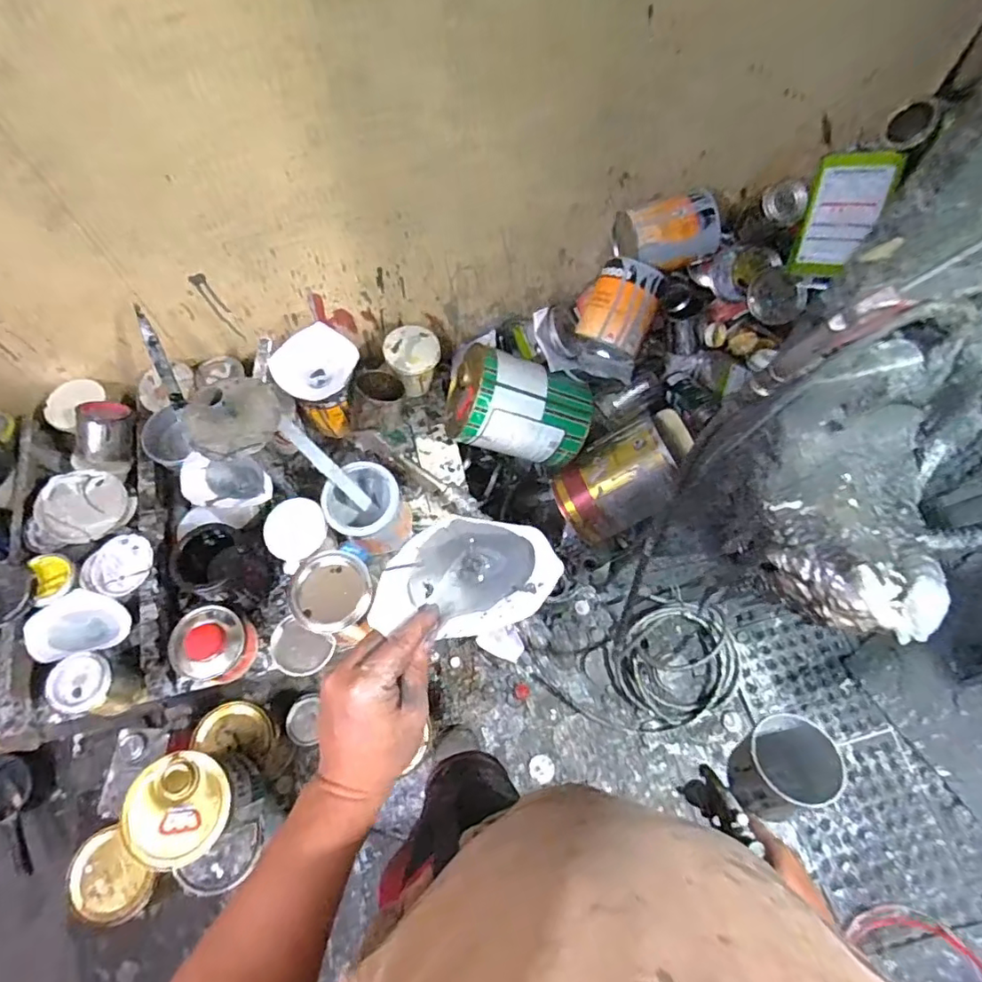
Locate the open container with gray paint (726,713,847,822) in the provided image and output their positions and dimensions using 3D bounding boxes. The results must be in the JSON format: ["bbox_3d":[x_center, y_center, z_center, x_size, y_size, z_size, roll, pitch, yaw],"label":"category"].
[{"bbox_3d":[0.280,0.264,0.532,0.081,0.078,0.081,-8,50,-9],"label":"open container with gray paint"}]

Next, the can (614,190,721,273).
[{"bbox_3d":[0.278,-0.404,0.871,0.132,0.097,0.104,-14,65,-5],"label":"can"}]

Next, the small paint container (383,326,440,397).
[{"bbox_3d":[-0.130,-0.215,0.965,0.092,0.106,0.105,-10,65,-3],"label":"small paint container"}]

